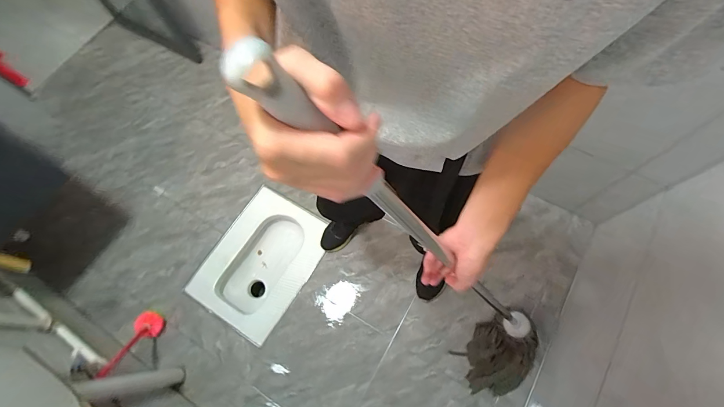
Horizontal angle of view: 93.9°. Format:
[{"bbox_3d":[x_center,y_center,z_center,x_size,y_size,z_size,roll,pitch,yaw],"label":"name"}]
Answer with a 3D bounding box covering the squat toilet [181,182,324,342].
[{"bbox_3d":[-0.407,0.260,1.493,0.416,0.232,0.542,29,78,16],"label":"squat toilet"}]

